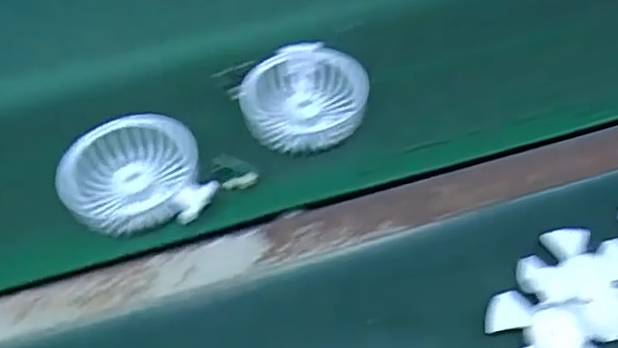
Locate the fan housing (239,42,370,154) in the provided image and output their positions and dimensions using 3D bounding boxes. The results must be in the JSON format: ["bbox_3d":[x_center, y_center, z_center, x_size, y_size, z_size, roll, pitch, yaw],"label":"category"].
[{"bbox_3d":[-0.003,-0.064,0.519,0.094,0.029,0.094,-6,52,-1],"label":"fan housing"}]

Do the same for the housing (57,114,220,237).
[{"bbox_3d":[-0.121,-0.003,0.477,0.105,0.027,0.092,-1,52,2],"label":"housing"}]

